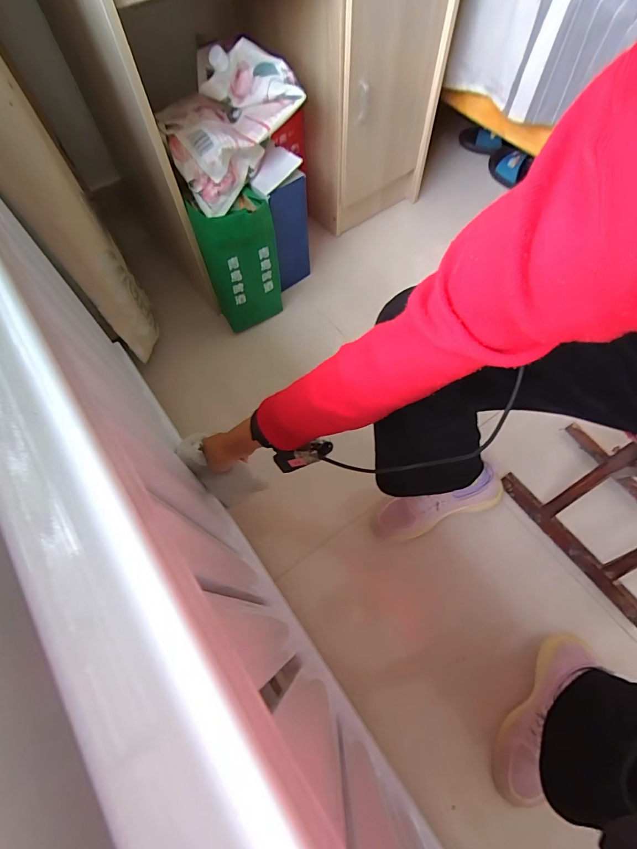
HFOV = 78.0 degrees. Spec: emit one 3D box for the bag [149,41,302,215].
[{"bbox_3d":[-0.189,-0.601,0.776,0.202,0.169,0.266,41,72,15],"label":"bag"}]

